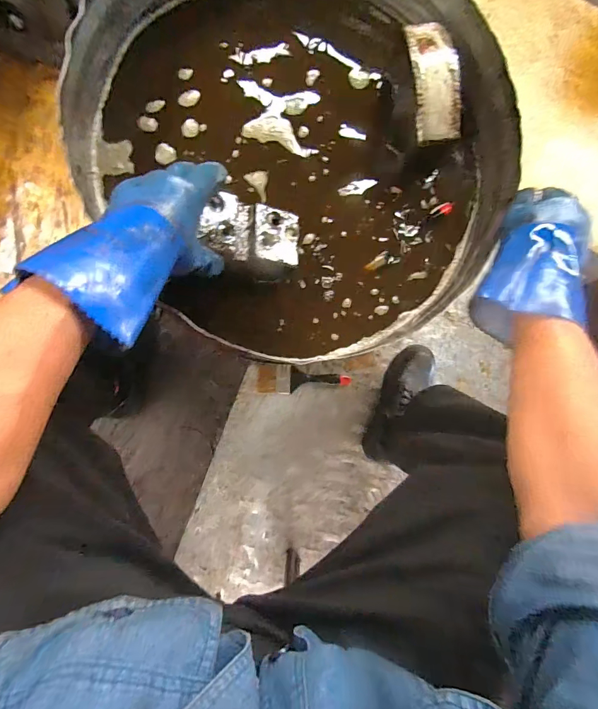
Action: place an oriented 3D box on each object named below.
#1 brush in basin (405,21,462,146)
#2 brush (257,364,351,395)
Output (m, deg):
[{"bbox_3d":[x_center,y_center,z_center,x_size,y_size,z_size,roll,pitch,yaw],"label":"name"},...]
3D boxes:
[{"bbox_3d":[0.177,-0.361,0.493,0.057,0.032,0.154,-8,88,-9],"label":"brush in basin"},{"bbox_3d":[0.013,0.058,0.796,0.199,0.023,0.059,6,86,-9],"label":"brush"}]

